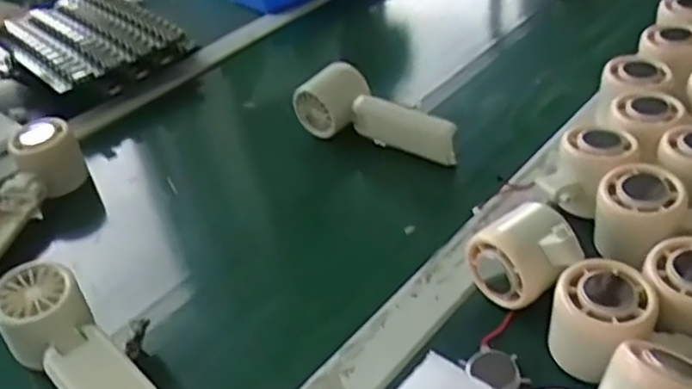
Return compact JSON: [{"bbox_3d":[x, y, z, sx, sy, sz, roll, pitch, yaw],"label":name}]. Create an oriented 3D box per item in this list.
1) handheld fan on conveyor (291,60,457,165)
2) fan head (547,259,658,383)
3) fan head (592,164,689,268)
[{"bbox_3d":[0.028,-0.072,0.633,0.160,0.064,0.050,23,47,33],"label":"handheld fan on conveyor"},{"bbox_3d":[0.152,0.079,0.408,0.056,0.054,0.060,15,43,26],"label":"fan head"},{"bbox_3d":[0.203,0.016,0.474,0.057,0.051,0.055,10,39,23],"label":"fan head"}]

